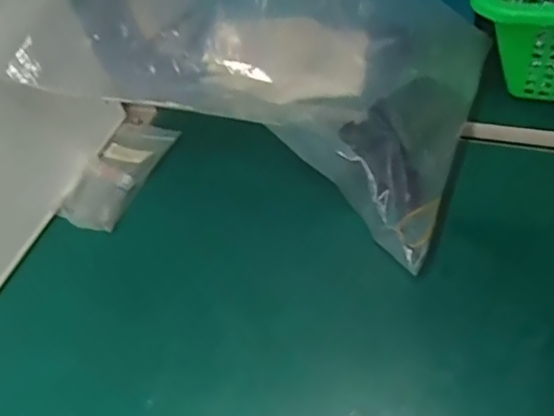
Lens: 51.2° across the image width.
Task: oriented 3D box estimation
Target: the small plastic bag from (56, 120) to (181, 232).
[{"bbox_3d":[-0.148,-0.035,0.534,0.070,0.016,0.127,15,55,22],"label":"small plastic bag"}]

